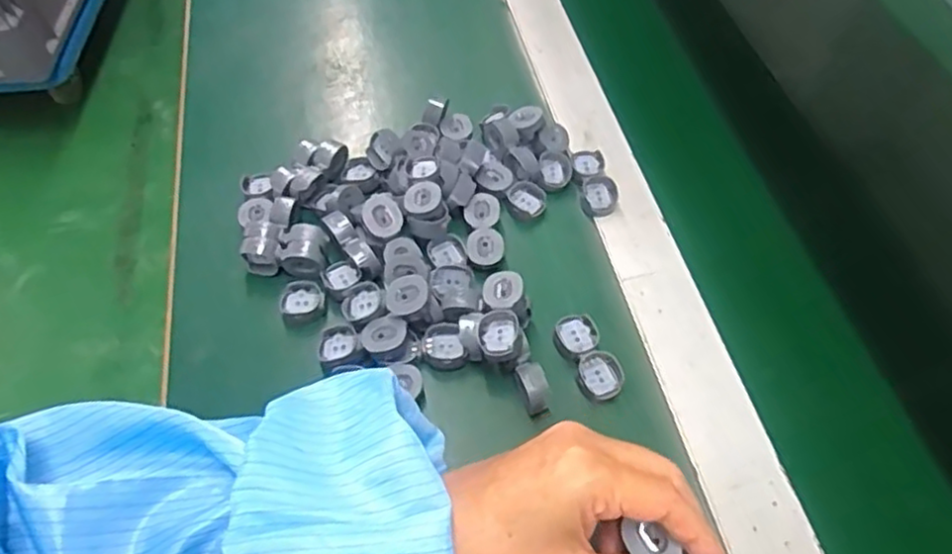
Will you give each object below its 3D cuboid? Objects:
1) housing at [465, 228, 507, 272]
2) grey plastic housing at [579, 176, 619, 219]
[{"bbox_3d":[0.007,-0.017,0.465,0.026,0.012,0.031,-7,55,-5],"label":"housing"},{"bbox_3d":[0.090,-0.058,0.497,0.027,0.014,0.030,10,56,8],"label":"grey plastic housing"}]

